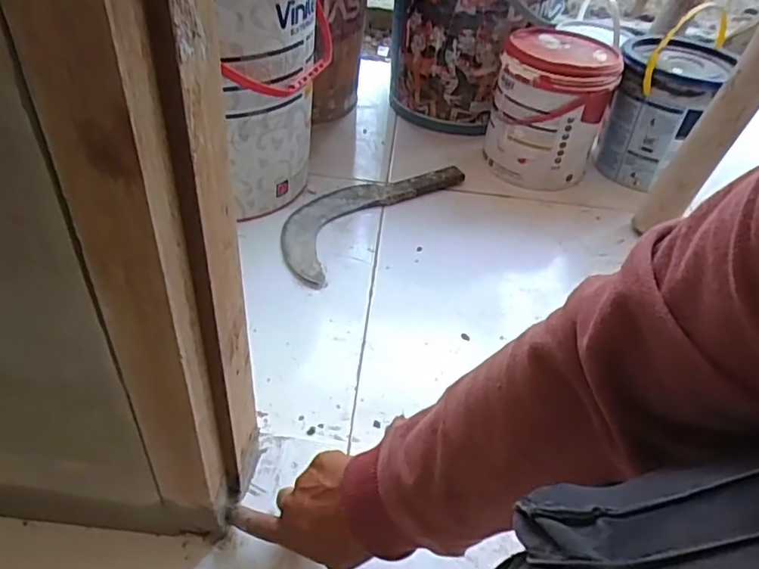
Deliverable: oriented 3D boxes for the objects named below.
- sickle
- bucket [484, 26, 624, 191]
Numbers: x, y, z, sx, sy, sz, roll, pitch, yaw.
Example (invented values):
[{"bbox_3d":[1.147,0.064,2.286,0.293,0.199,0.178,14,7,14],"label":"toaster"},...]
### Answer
[{"bbox_3d":[-0.026,-0.119,0.899,0.135,0.021,0.352,30,48,25],"label":"sickle"},{"bbox_3d":[0.275,-0.282,0.982,0.171,0.209,0.167,3,42,-3],"label":"bucket"}]

